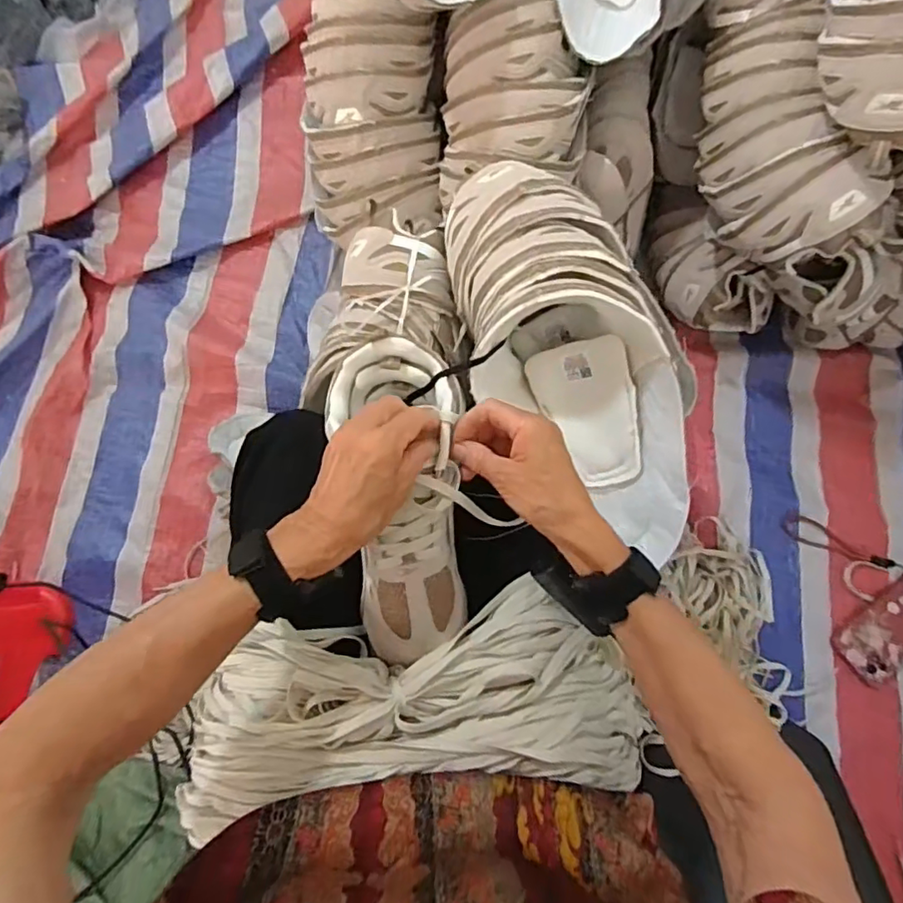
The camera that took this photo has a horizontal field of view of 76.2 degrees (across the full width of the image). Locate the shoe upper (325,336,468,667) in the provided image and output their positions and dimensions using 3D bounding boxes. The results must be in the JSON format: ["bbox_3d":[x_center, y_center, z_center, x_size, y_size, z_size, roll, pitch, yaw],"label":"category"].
[{"bbox_3d":[-0.042,0.036,0.449,0.104,0.066,0.243,-6,81,0],"label":"shoe upper"}]

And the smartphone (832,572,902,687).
[{"bbox_3d":[0.586,0.229,0.759,0.163,0.010,0.078,-39,66,-4],"label":"smartphone"}]

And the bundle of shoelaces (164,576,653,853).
[{"bbox_3d":[-0.032,0.193,0.443,0.352,0.064,0.143,-4,77,1],"label":"bundle of shoelaces"}]

